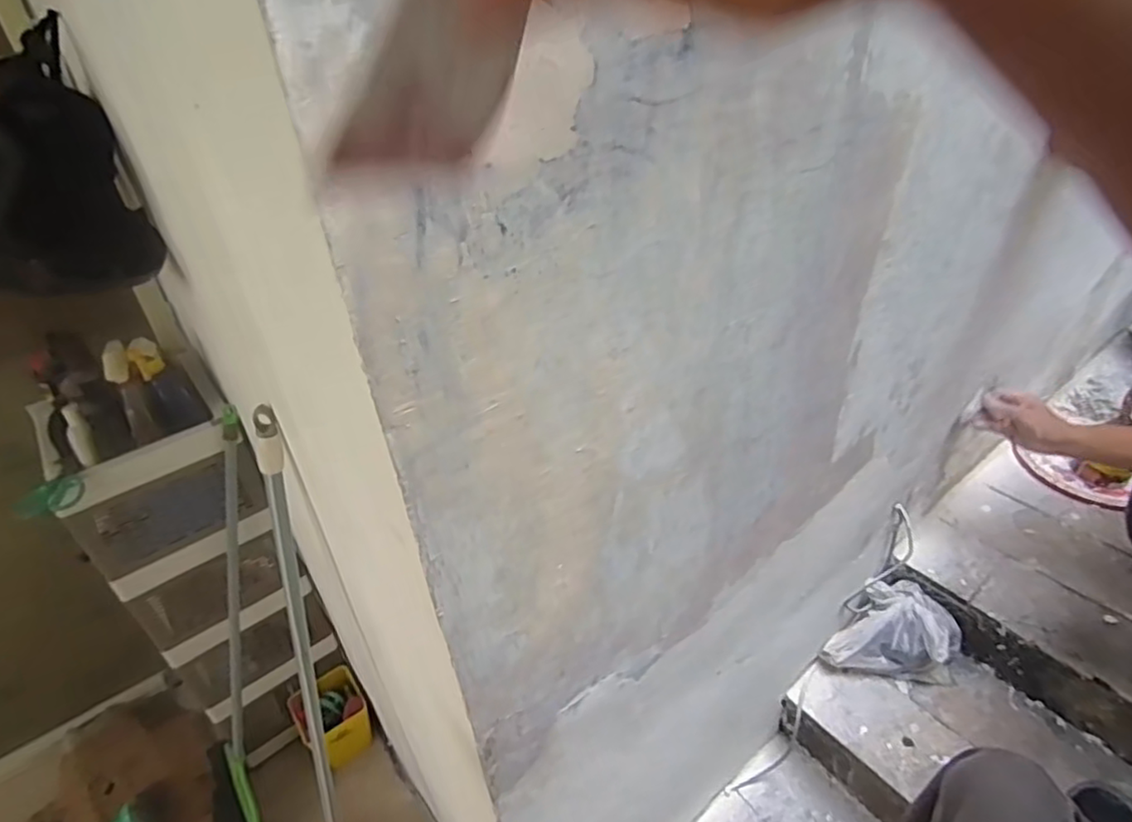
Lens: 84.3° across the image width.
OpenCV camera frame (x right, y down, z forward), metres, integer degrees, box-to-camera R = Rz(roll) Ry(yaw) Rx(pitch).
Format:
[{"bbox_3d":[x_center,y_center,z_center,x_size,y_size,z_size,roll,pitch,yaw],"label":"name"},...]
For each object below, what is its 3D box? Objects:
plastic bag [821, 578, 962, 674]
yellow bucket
[{"bbox_3d":[0.575,0.395,1.088,0.193,0.098,0.156,-31,44,-30],"label":"plastic bag"},{"bbox_3d":[-0.539,0.726,1.468,0.145,0.167,0.144,-26,42,-26],"label":"yellow bucket"}]

